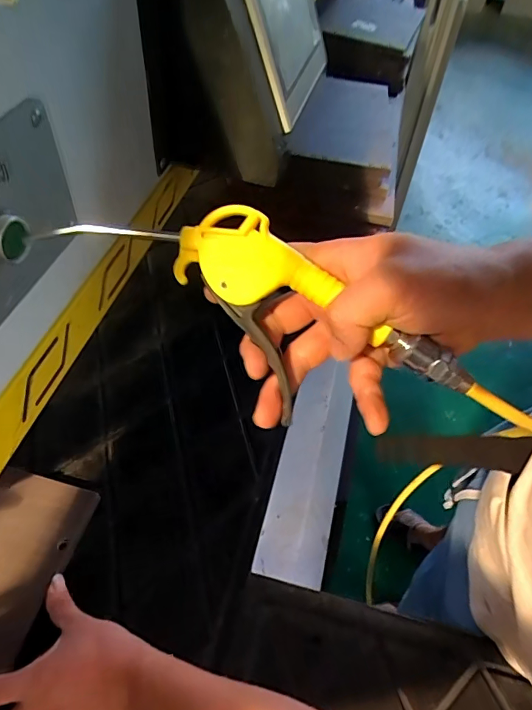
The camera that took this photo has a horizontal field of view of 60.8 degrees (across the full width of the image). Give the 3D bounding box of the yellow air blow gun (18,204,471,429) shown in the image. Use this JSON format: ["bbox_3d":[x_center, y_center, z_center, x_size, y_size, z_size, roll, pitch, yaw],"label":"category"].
[{"bbox_3d":[-0.003,-0.031,0.262,0.259,0.058,0.066,26,54,-1],"label":"yellow air blow gun"}]

